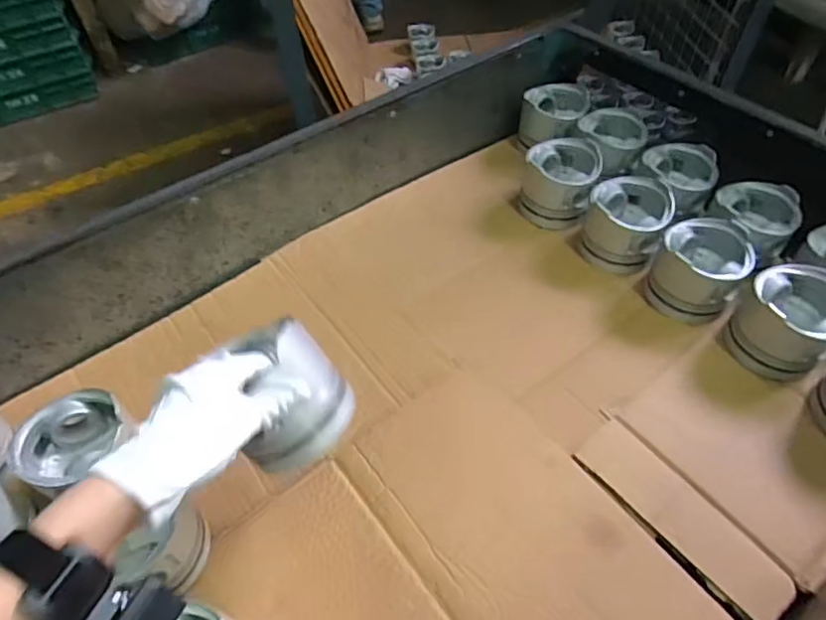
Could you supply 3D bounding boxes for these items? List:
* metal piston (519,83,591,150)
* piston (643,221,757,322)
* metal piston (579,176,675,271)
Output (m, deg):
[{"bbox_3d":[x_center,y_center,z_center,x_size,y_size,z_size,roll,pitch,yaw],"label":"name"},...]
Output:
[{"bbox_3d":[0.225,-0.306,0.915,0.103,0.066,0.108,11,53,12],"label":"metal piston"},{"bbox_3d":[0.363,-0.048,0.726,0.104,0.098,0.094,29,59,24],"label":"piston"},{"bbox_3d":[0.290,-0.119,0.773,0.106,0.077,0.102,27,58,22],"label":"metal piston"}]

